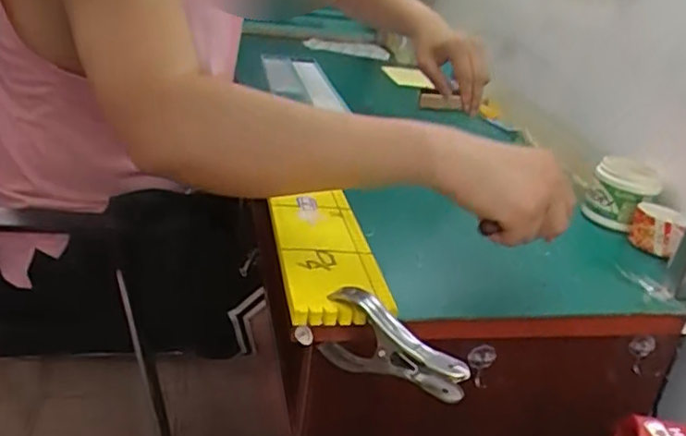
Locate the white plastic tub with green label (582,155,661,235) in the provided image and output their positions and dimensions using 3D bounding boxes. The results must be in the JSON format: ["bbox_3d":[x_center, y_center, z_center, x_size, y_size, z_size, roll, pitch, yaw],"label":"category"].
[{"bbox_3d":[0.316,-0.030,0.699,0.067,0.065,0.073,20,28,24],"label":"white plastic tub with green label"}]

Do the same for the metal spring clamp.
[{"bbox_3d":[0.037,0.101,0.460,0.114,0.066,0.028,25,30,32],"label":"metal spring clamp"}]

